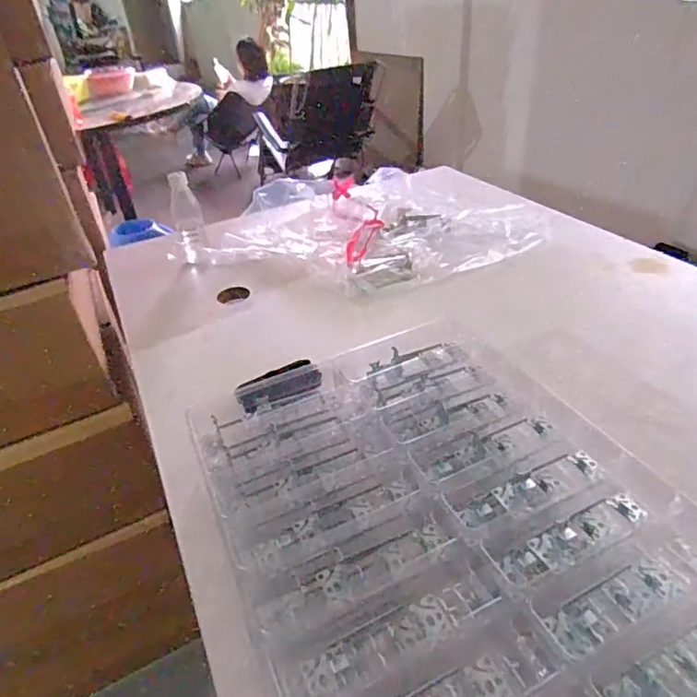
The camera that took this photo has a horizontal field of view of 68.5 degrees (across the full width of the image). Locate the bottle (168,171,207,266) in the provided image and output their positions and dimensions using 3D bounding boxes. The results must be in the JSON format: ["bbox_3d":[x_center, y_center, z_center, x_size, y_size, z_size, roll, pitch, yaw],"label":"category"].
[{"bbox_3d":[-0.311,-0.244,1.004,0.056,0.185,0.054,-16,38,-14],"label":"bottle"}]

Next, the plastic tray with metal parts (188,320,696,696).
[{"bbox_3d":[0.084,0.154,0.448,0.364,0.066,0.471,-19,39,-18],"label":"plastic tray with metal parts"}]

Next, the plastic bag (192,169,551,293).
[{"bbox_3d":[0.056,-0.261,1.048,0.618,0.076,0.447,15,41,26],"label":"plastic bag"}]

